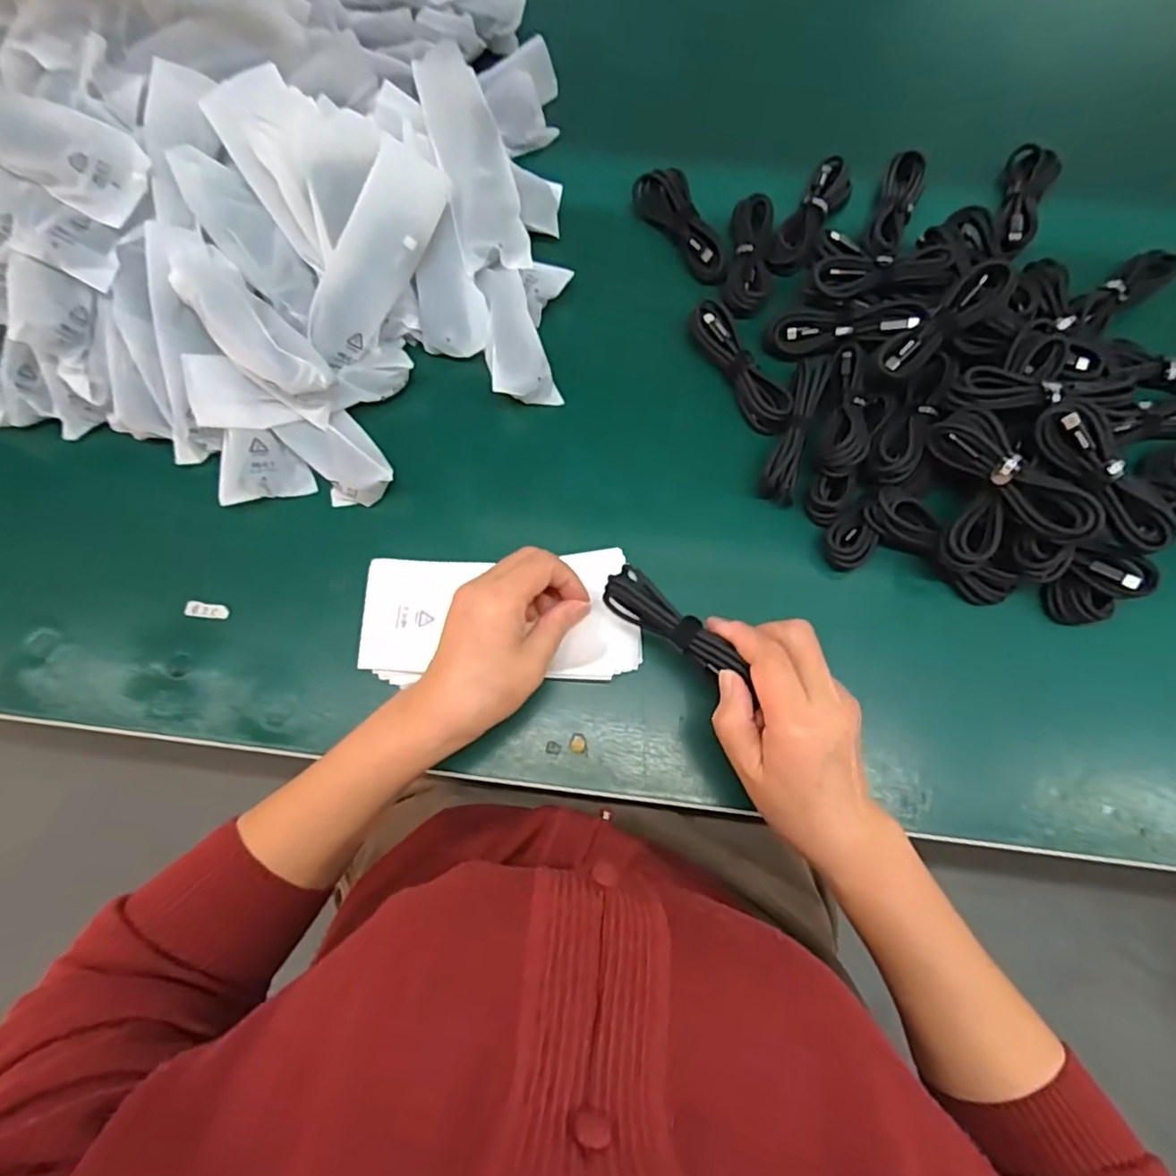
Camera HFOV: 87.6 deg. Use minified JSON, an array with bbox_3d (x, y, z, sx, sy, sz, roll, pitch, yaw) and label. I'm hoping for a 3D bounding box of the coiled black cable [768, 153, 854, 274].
[{"bbox_3d":[0.182,-0.300,0.499,0.032,0.022,0.108,30,77,10],"label":"coiled black cable"}]

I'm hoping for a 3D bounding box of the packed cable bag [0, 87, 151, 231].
[{"bbox_3d":[-0.366,-0.295,0.402,0.141,0.042,0.059,22,75,-6],"label":"packed cable bag"}]

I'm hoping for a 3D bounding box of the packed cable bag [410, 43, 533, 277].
[{"bbox_3d":[-0.082,-0.311,0.447,0.055,0.015,0.150,-16,93,-30],"label":"packed cable bag"}]

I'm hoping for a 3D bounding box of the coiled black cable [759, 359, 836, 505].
[{"bbox_3d":[0.150,-0.118,0.437,0.025,0.021,0.113,17,75,6],"label":"coiled black cable"}]

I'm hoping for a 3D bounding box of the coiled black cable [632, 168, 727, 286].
[{"bbox_3d":[0.077,-0.294,0.491,0.036,0.015,0.115,-28,75,-6],"label":"coiled black cable"}]

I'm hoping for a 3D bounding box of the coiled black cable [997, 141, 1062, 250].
[{"bbox_3d":[0.352,-0.310,0.495,0.037,0.026,0.121,21,75,7],"label":"coiled black cable"}]

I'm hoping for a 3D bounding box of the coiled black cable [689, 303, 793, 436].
[{"bbox_3d":[0.114,-0.165,0.457,0.031,0.018,0.109,-30,75,-7],"label":"coiled black cable"}]

